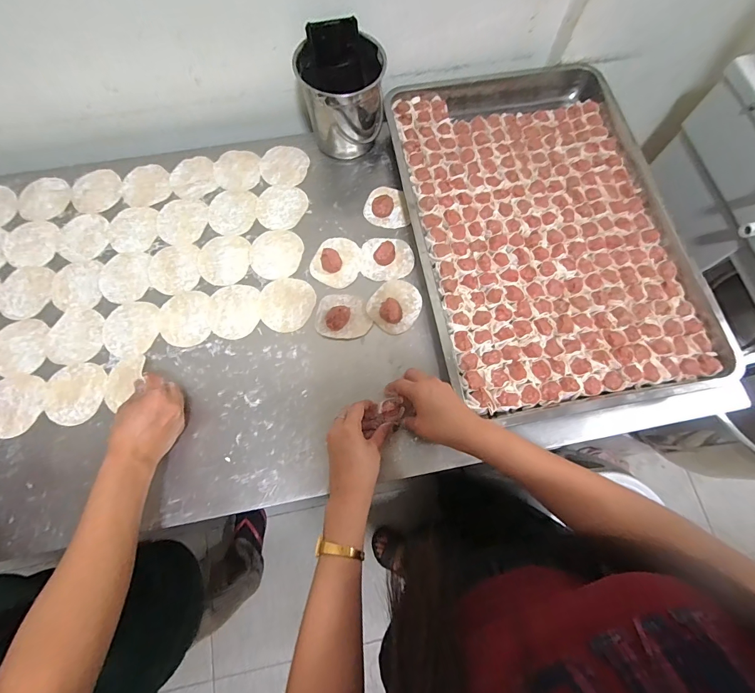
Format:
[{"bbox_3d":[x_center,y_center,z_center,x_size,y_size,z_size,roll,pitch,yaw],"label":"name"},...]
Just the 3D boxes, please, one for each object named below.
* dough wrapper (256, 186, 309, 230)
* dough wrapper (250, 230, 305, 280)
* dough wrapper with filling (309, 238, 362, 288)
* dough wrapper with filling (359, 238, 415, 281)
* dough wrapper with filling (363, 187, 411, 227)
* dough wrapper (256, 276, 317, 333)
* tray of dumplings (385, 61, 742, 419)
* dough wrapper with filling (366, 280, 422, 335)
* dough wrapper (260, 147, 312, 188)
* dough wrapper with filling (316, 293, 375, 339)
[{"bbox_3d":[-0.159,-0.233,0.628,0.081,0.004,0.087,3,73,-1],"label":"dough wrapper"},{"bbox_3d":[-0.162,-0.147,0.601,0.081,0.004,0.087,4,73,0],"label":"dough wrapper"},{"bbox_3d":[-0.064,-0.137,0.590,0.072,0.021,0.083,24,74,6],"label":"dough wrapper with filling"},{"bbox_3d":[0.016,-0.141,0.593,0.083,0.020,0.071,4,73,0],"label":"dough wrapper with filling"},{"bbox_3d":[0.014,-0.234,0.625,0.071,0.014,0.077,-11,73,-5],"label":"dough wrapper with filling"},{"bbox_3d":[-0.138,-0.066,0.571,0.084,0.004,0.084,0,73,-1],"label":"dough wrapper"},{"bbox_3d":[0.247,-0.207,0.602,0.388,0.050,0.609,-9,73,-4],"label":"tray of dumplings"},{"bbox_3d":[0.028,-0.065,0.566,0.074,0.023,0.083,33,75,8],"label":"dough wrapper with filling"},{"bbox_3d":[-0.163,-0.314,0.657,0.084,0.008,0.086,0,73,-1],"label":"dough wrapper"},{"bbox_3d":[-0.050,-0.047,0.556,0.083,0.023,0.068,9,73,1],"label":"dough wrapper with filling"}]

